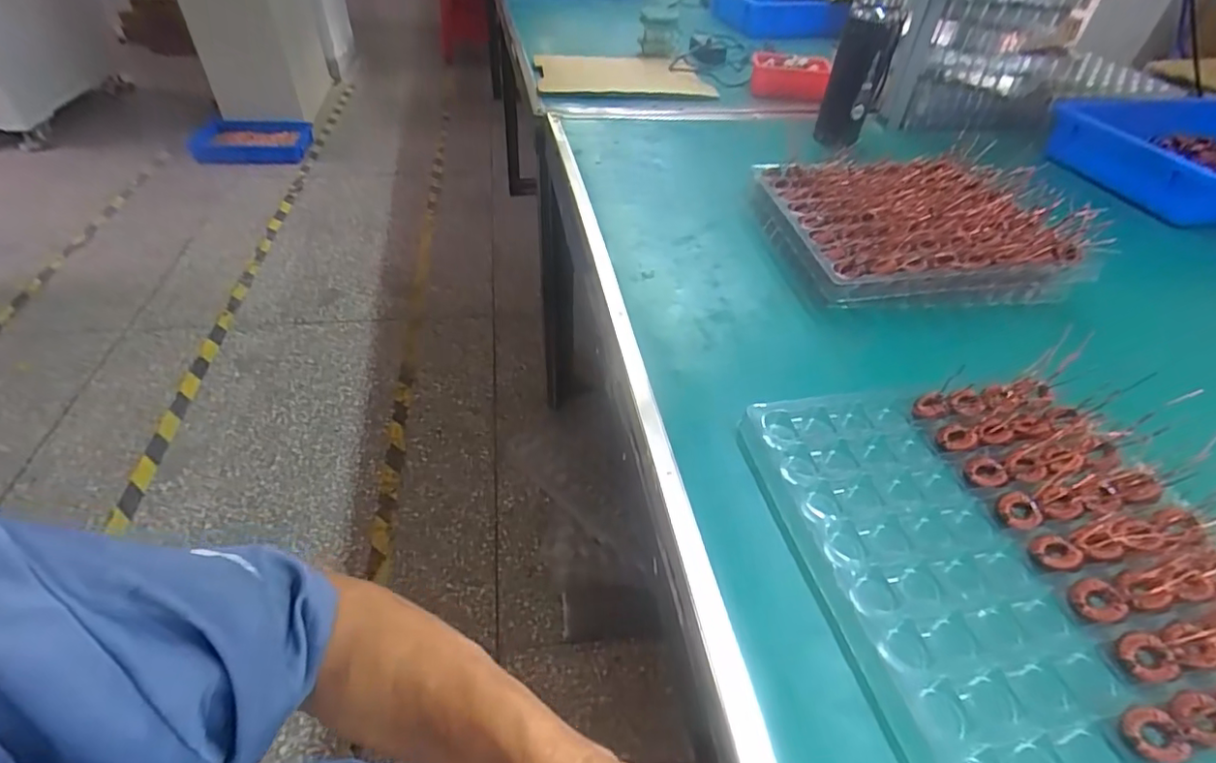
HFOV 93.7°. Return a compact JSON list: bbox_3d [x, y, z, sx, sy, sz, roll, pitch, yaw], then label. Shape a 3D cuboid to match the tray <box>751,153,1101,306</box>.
[{"bbox_3d":[0.353,-0.197,0.689,0.306,0.054,0.290,-2,44,-5],"label":"tray"}]

